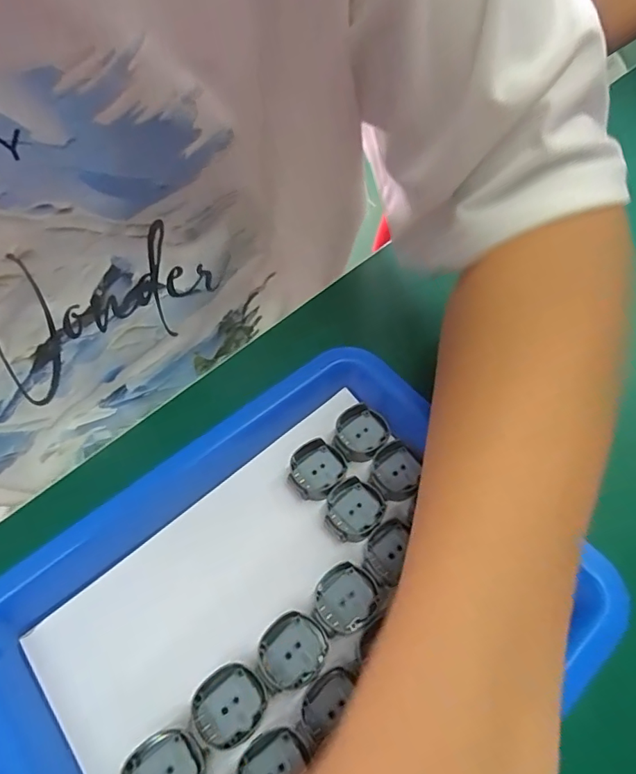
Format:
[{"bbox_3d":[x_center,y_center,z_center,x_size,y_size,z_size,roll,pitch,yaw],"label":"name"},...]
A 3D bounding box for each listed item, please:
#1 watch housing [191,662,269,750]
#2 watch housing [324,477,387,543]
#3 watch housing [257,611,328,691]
[{"bbox_3d":[-0.034,0.120,0.185,0.027,0.004,0.025,-24,62,-15],"label":"watch housing"},{"bbox_3d":[0.016,0.058,0.229,0.027,0.006,0.027,0,58,-1],"label":"watch housing"},{"bbox_3d":[-0.010,0.105,0.196,0.026,0.004,0.026,-32,64,-19],"label":"watch housing"}]

